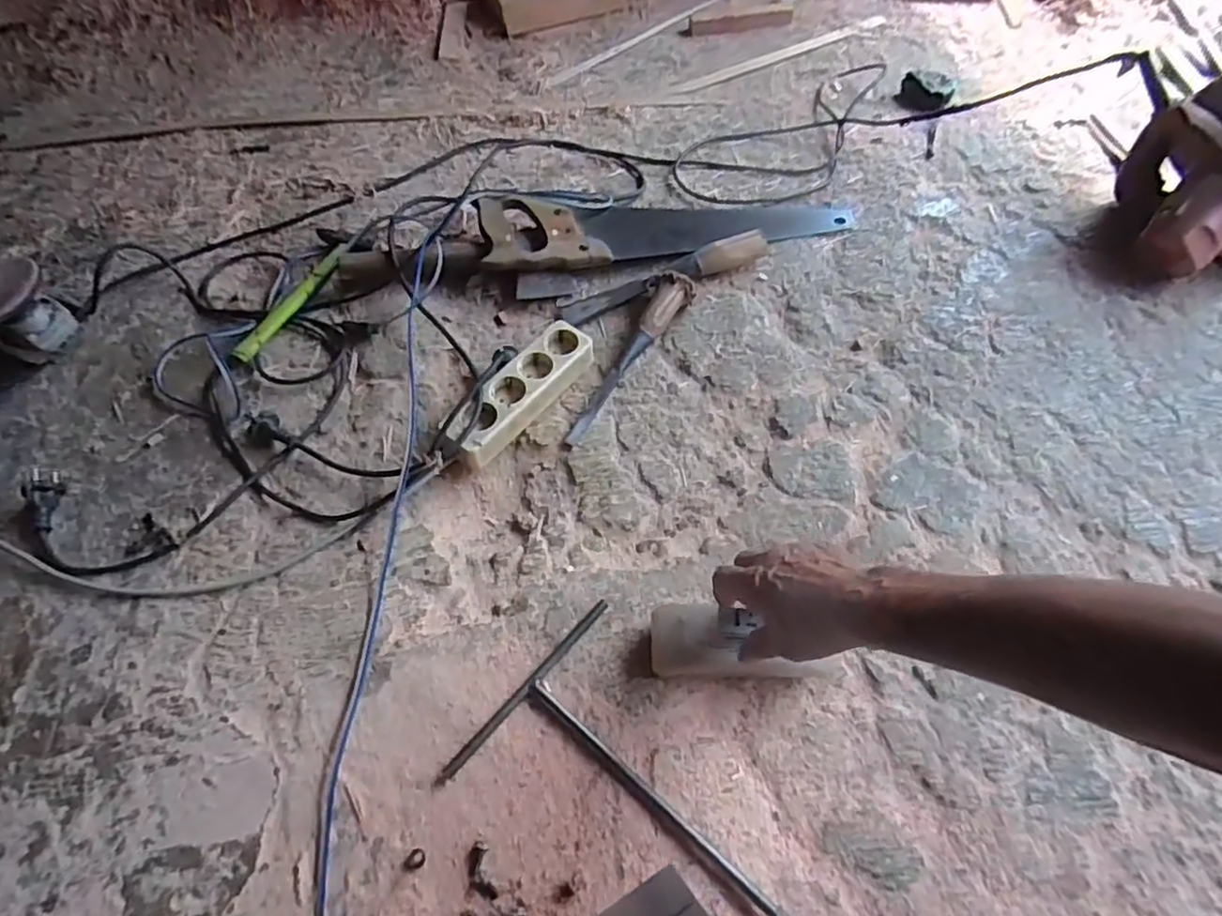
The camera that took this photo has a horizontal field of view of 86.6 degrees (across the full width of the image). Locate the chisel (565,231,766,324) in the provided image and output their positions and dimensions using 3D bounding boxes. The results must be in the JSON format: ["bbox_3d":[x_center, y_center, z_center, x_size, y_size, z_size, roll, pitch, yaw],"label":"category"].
[{"bbox_3d":[0.071,-0.234,0.828,0.279,0.035,0.034,-18,59,-11],"label":"chisel"}]

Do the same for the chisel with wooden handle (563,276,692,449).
[{"bbox_3d":[0.025,-0.118,0.759,0.042,0.051,0.250,25,61,15],"label":"chisel with wooden handle"}]

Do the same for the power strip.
[{"bbox_3d":[-0.100,-0.074,0.732,0.063,0.039,0.200,33,63,20],"label":"power strip"}]

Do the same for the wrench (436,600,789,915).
[{"bbox_3d":[0.031,0.275,0.526,0.281,0.009,0.192,35,64,21],"label":"wrench"}]

